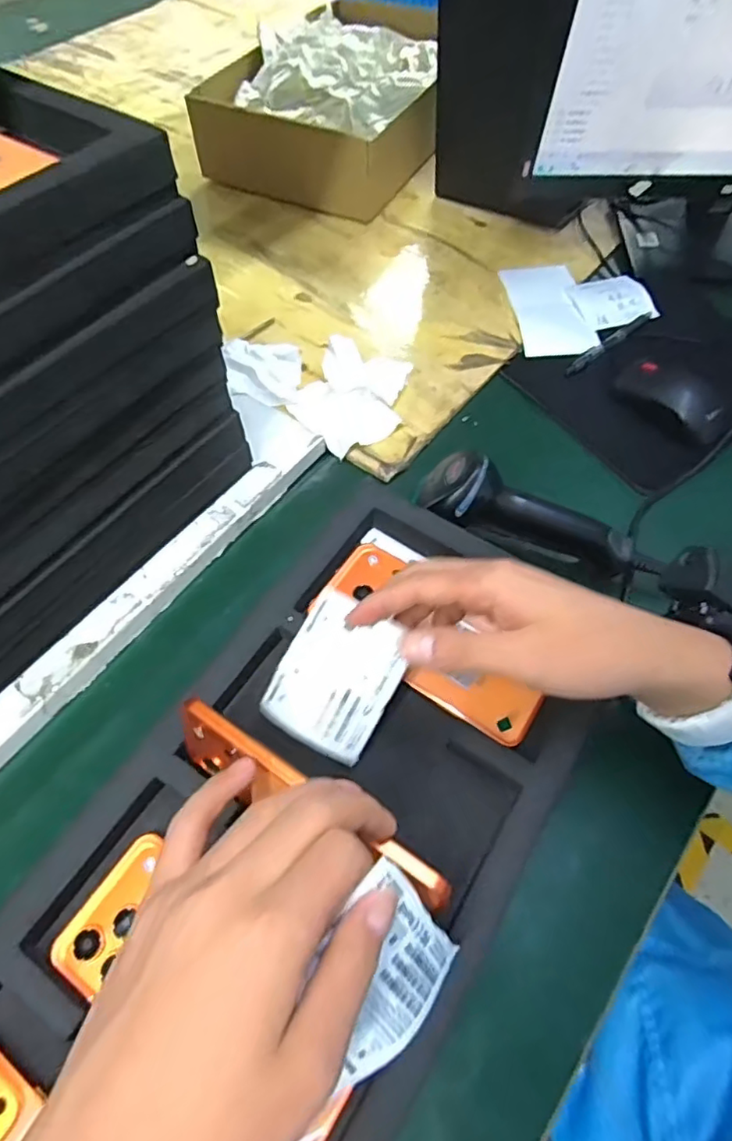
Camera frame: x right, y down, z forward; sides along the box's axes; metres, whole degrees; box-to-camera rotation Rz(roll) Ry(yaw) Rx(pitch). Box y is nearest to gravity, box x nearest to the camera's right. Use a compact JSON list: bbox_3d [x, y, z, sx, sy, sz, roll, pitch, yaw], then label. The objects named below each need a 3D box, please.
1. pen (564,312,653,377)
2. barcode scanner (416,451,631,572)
[{"bbox_3d":[0.252,-0.238,0.616,0.136,0.012,0.013,-38,66,-22],"label":"pen"},{"bbox_3d":[0.120,-0.033,0.463,0.162,0.068,0.053,24,62,13],"label":"barcode scanner"}]

